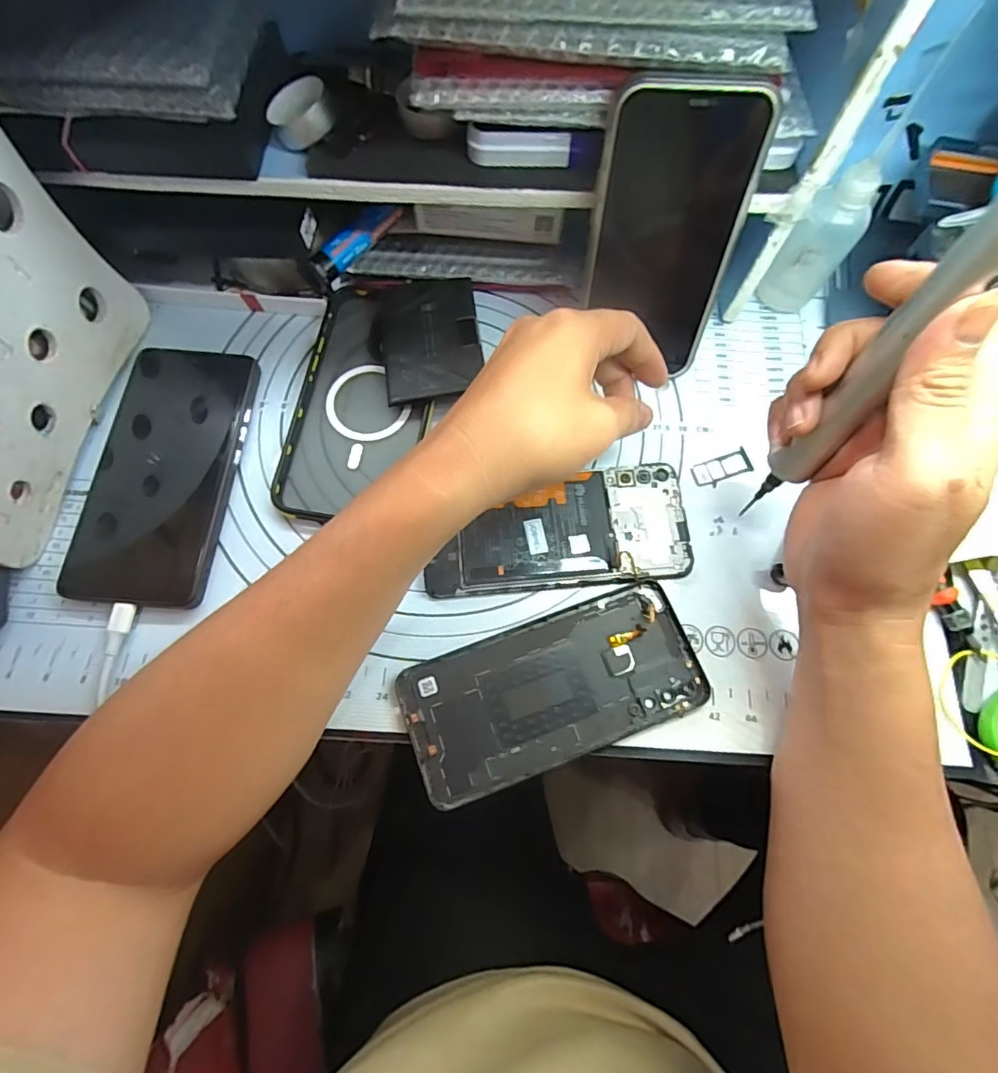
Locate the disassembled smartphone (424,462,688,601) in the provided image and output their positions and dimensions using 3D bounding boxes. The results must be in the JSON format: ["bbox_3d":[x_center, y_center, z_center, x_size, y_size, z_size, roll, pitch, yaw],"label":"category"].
[{"bbox_3d":[0.035,-0.004,0.309,0.148,0.010,0.067,-5,72,-2],"label":"disassembled smartphone"}]

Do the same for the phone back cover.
[{"bbox_3d":[0.029,0.080,0.285,0.156,0.005,0.075,-20,73,-7],"label":"phone back cover"}]

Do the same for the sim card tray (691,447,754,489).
[{"bbox_3d":[0.138,-0.042,0.325,0.041,0.004,0.017,-22,73,-7],"label":"sim card tray"}]

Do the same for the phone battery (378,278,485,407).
[{"bbox_3d":[-0.043,-0.125,0.335,0.060,0.006,0.083,-7,77,-7],"label":"phone battery"}]

